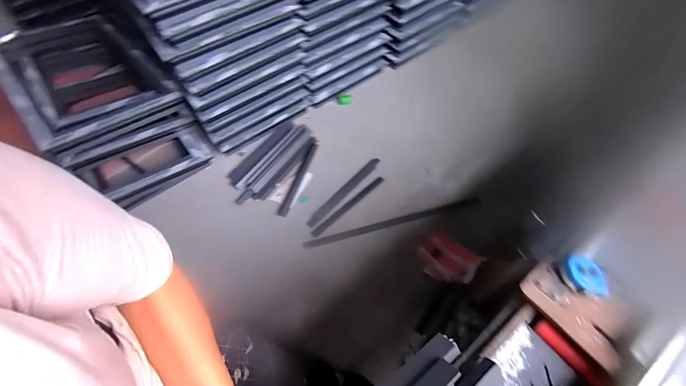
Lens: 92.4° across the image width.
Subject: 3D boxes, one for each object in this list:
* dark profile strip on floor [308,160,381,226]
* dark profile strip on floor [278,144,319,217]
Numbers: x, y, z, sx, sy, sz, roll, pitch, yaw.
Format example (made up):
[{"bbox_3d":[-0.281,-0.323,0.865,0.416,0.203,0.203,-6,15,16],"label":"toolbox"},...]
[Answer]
[{"bbox_3d":[0.007,-0.011,1.555,0.462,0.027,0.053,-41,66,-21],"label":"dark profile strip on floor"},{"bbox_3d":[-0.212,-0.072,1.589,0.047,0.017,0.416,17,60,11],"label":"dark profile strip on floor"}]

